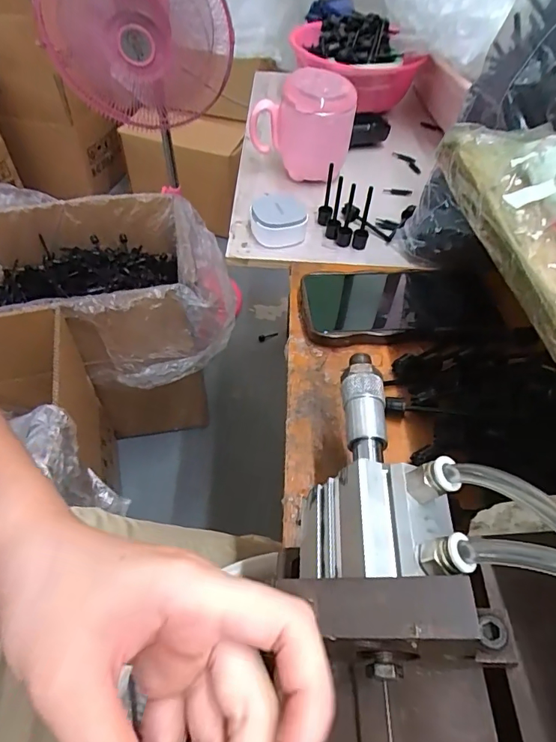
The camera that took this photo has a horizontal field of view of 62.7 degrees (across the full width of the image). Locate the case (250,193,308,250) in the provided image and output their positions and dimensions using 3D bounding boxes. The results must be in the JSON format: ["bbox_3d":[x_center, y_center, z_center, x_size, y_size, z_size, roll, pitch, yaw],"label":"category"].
[{"bbox_3d":[-0.001,-0.156,0.463,0.054,0.032,0.062,-3,52,-6],"label":"case"}]

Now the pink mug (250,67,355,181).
[{"bbox_3d":[0.027,-0.273,0.514,0.108,0.102,0.068,14,52,8],"label":"pink mug"}]

